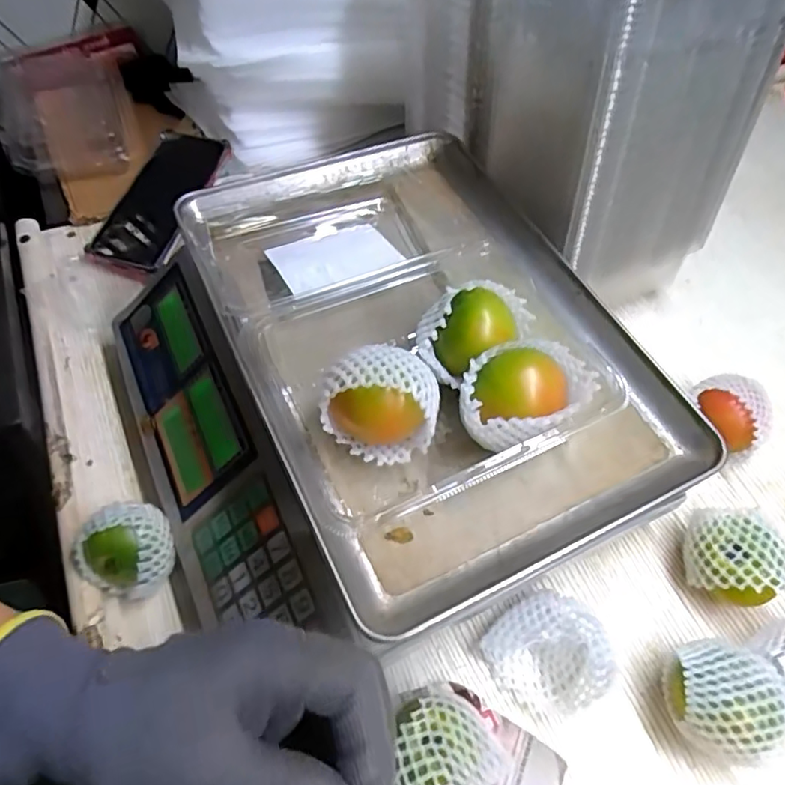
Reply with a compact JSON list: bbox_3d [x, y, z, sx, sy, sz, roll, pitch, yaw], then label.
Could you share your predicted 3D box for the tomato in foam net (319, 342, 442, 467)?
[{"bbox_3d":[-0.007,0.008,0.314,0.060,0.061,0.047,3,57,-2],"label":"tomato in foam net"}]

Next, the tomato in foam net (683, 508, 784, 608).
[{"bbox_3d":[0.231,0.114,0.395,0.056,0.058,0.057,13,57,4],"label":"tomato in foam net"}]

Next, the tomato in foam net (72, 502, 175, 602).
[{"bbox_3d":[-0.173,0.103,0.379,0.057,0.050,0.055,2,57,-3],"label":"tomato in foam net"}]

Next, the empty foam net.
[{"bbox_3d":[0.103,0.165,0.367,0.078,0.036,0.063,34,61,17],"label":"empty foam net"}]

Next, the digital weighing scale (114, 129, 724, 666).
[{"bbox_3d":[-0.015,-0.008,0.395,0.295,0.169,0.333,-22,62,-17],"label":"digital weighing scale"}]

